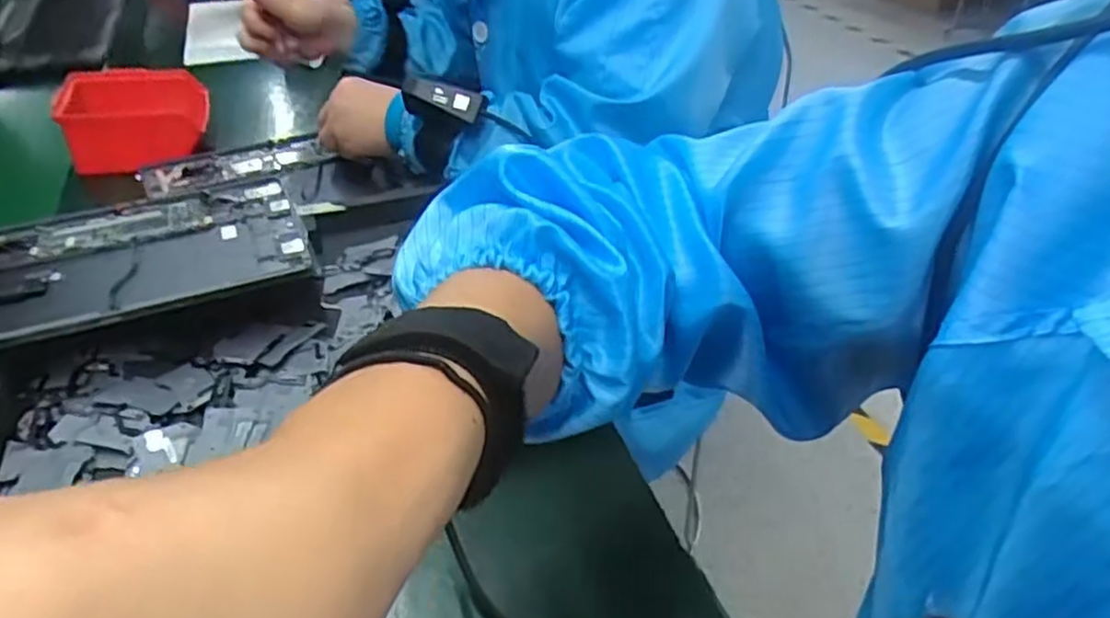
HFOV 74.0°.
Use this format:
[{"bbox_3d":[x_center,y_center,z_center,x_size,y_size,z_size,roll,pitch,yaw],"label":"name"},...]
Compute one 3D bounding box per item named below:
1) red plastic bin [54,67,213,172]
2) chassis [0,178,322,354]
[{"bbox_3d":[-0.440,-0.198,0.775,0.132,0.064,0.137,-14,40,-15],"label":"red plastic bin"},{"bbox_3d":[-0.313,-0.039,0.524,0.254,0.014,0.174,-17,41,-18],"label":"chassis"}]

